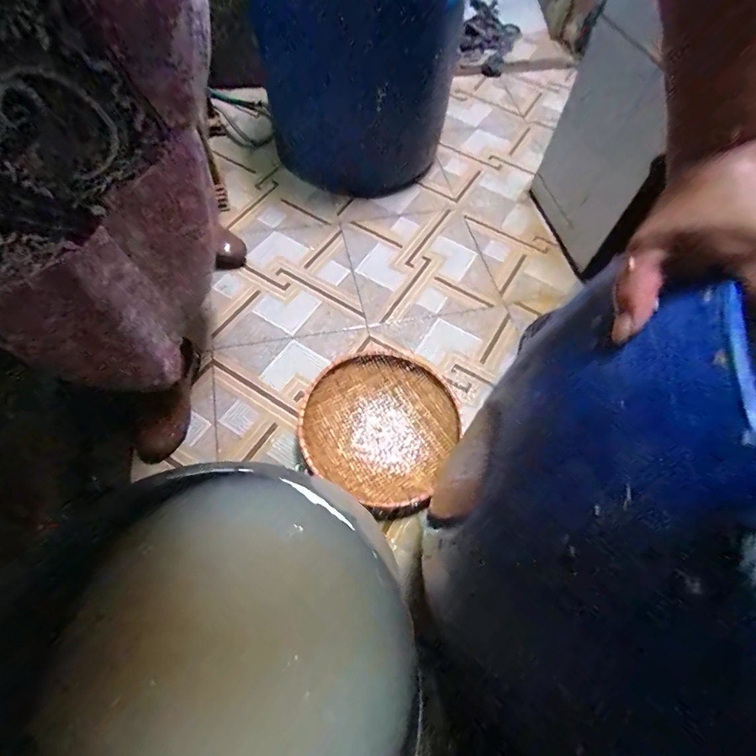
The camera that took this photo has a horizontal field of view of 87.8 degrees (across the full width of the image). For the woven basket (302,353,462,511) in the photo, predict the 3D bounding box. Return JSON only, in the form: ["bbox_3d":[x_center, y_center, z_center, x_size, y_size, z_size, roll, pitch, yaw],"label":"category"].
[{"bbox_3d":[0.008,0.095,0.901,0.336,0.064,0.350,2,61,-3],"label":"woven basket"}]

